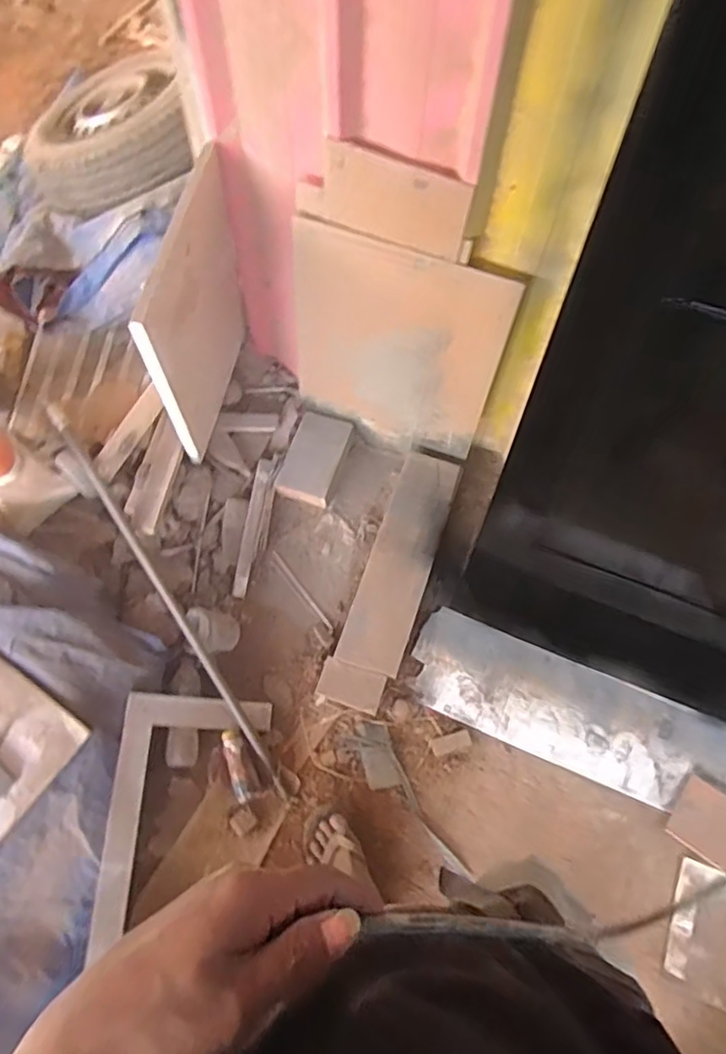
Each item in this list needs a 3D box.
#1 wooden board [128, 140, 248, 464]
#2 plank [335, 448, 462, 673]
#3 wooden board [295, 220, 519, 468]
[{"bbox_3d":[-0.340,-0.435,1.350,0.028,0.551,0.430,17,69,2],"label":"wooden board"},{"bbox_3d":[0.091,0.074,1.475,0.143,0.027,0.523,18,72,7],"label":"plank"},{"bbox_3d":[0.069,-0.377,1.400,0.440,0.528,0.021,19,60,7],"label":"wooden board"}]

